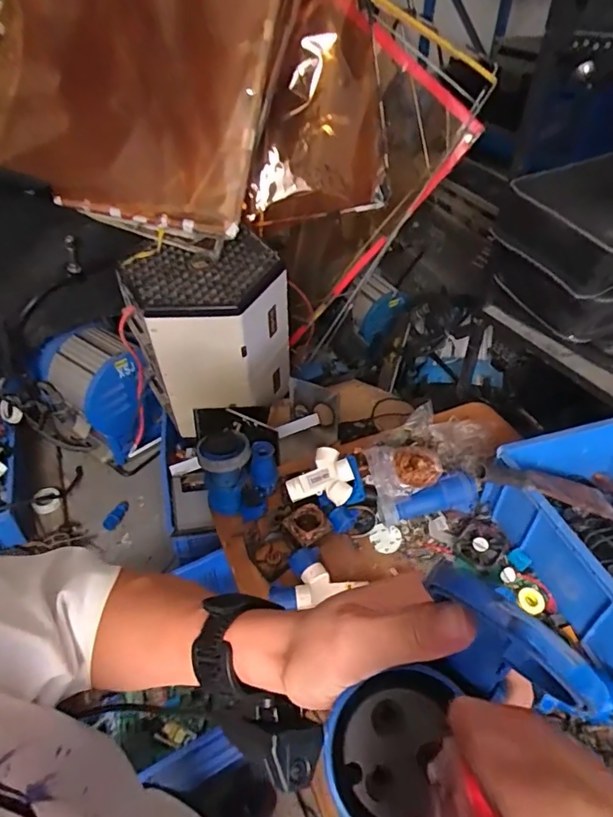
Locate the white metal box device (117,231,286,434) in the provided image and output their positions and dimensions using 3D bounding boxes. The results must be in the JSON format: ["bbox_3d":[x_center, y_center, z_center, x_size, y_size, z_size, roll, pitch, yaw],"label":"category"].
[{"bbox_3d":[-0.308,-0.223,1.677,0.488,0.546,0.314,-2,42,-4],"label":"white metal box device"}]

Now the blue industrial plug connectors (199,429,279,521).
[{"bbox_3d":[-0.144,0.141,1.068,0.160,0.154,0.123,-4,42,-5],"label":"blue industrial plug connectors"}]

